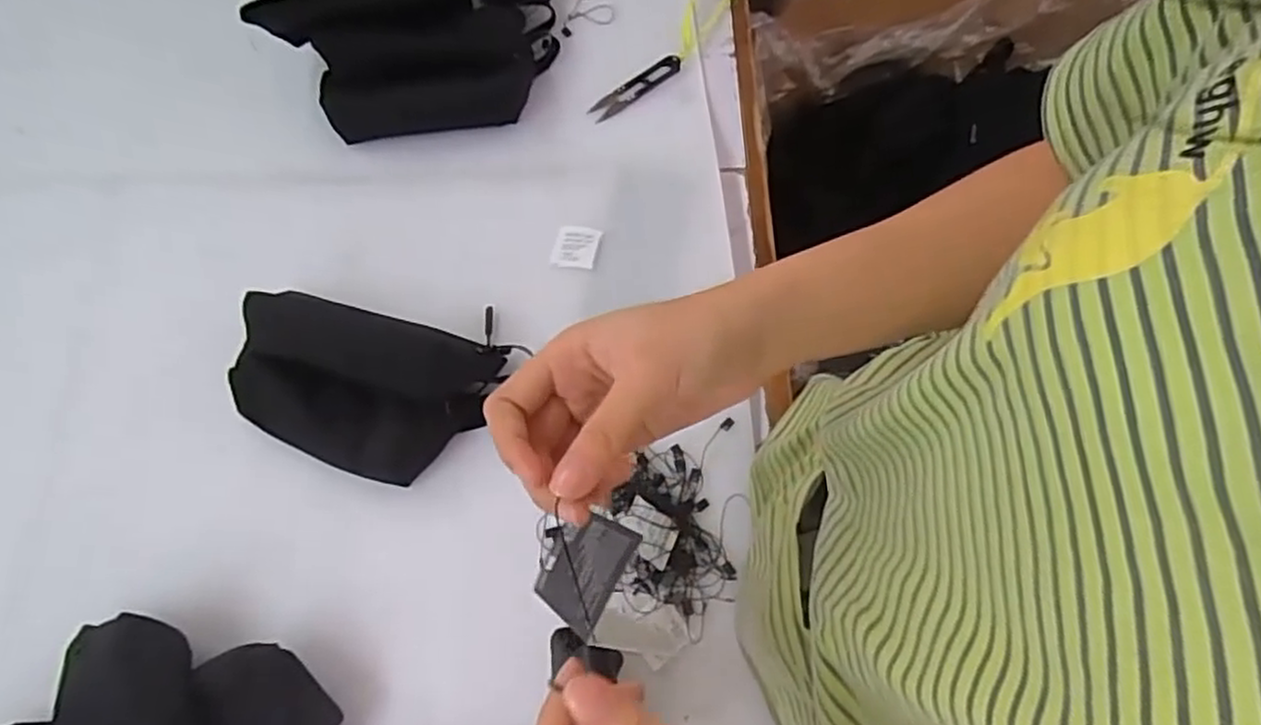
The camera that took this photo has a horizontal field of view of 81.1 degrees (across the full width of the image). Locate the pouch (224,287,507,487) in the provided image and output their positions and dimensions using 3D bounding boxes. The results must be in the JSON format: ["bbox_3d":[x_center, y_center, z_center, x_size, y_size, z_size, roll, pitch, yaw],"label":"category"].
[{"bbox_3d":[-0.207,0.015,0.576,0.196,0.058,0.130,16,71,6],"label":"pouch"}]

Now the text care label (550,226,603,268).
[{"bbox_3d":[-0.046,-0.099,0.632,0.038,0.008,0.039,14,70,5],"label":"text care label"}]

